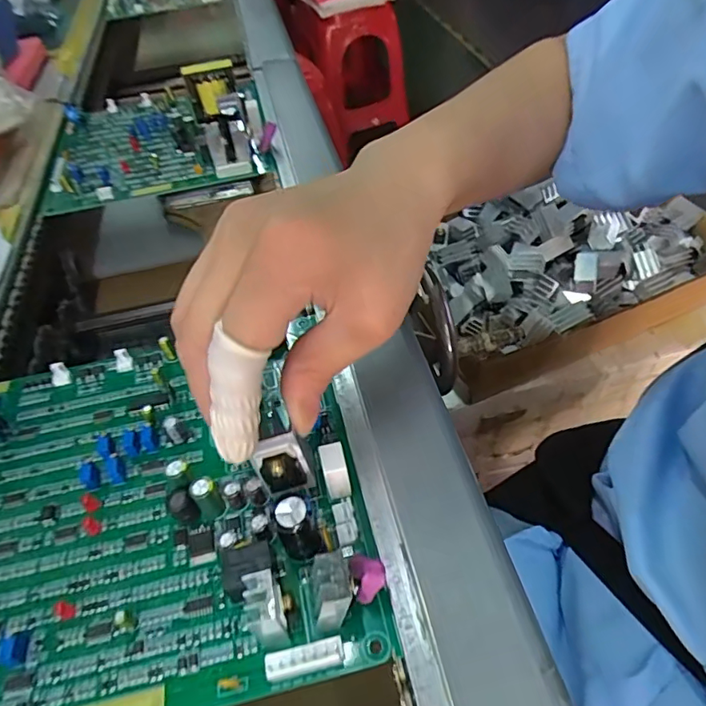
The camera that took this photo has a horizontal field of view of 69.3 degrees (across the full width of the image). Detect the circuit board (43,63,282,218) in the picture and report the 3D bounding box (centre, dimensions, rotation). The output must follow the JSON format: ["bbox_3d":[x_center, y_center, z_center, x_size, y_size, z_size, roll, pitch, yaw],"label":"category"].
[{"bbox_3d":[-0.173,-0.211,0.444,0.180,0.044,0.180,-13,49,-6],"label":"circuit board"}]

